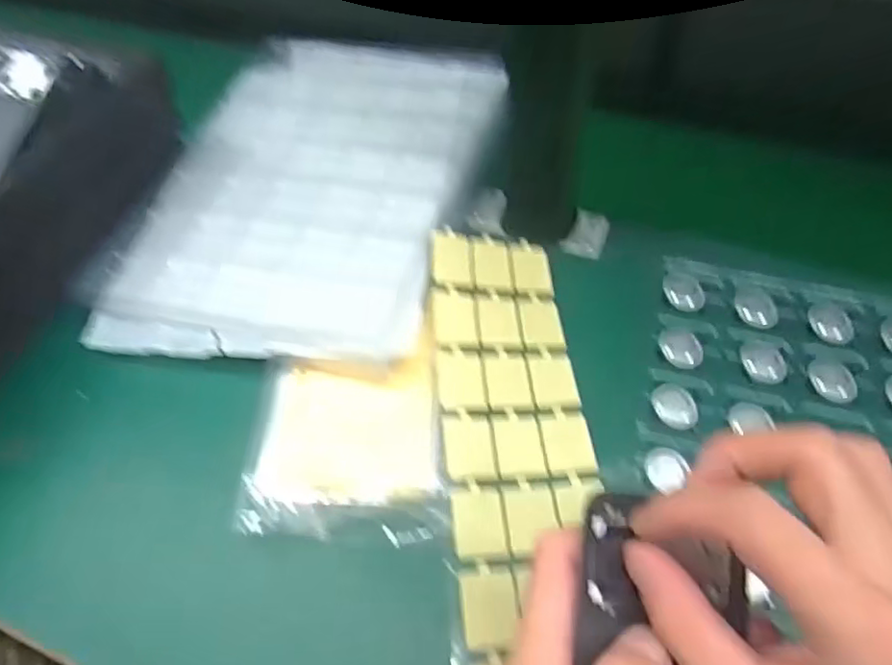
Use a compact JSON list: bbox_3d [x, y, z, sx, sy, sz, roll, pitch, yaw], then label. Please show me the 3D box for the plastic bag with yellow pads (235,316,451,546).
[{"bbox_3d":[-0.057,0.062,0.351,0.107,0.021,0.110,-5,55,0],"label":"plastic bag with yellow pads"}]

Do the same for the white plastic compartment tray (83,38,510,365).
[{"bbox_3d":[-0.095,-0.121,0.462,0.229,0.019,0.325,8,56,8],"label":"white plastic compartment tray"}]

